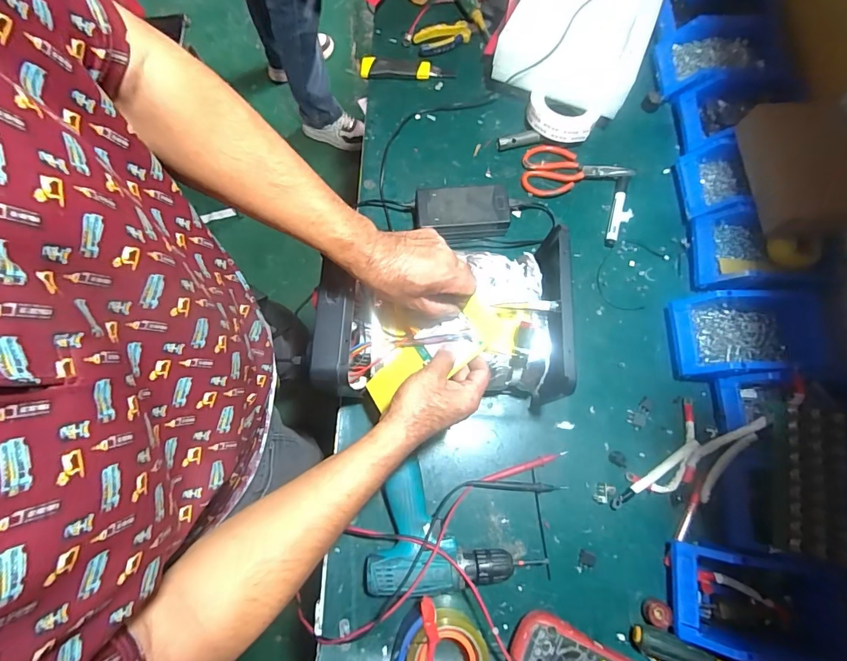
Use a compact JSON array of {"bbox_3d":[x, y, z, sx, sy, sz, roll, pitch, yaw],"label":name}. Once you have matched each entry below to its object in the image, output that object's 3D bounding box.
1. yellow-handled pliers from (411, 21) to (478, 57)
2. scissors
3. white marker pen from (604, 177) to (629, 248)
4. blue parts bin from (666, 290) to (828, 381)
[{"bbox_3d":[0.044,-0.556,0.817,0.125,0.025,0.055,-25,76,-7],"label":"yellow-handled pliers"},{"bbox_3d":[0.261,-0.279,0.746,0.178,0.017,0.093,-2,75,-1],"label":"scissors"},{"bbox_3d":[0.321,-0.197,0.720,0.019,0.017,0.124,15,75,3],"label":"white marker pen"},{"bbox_3d":[0.469,0.007,0.636,0.185,0.080,0.121,-2,75,-1],"label":"blue parts bin"}]

